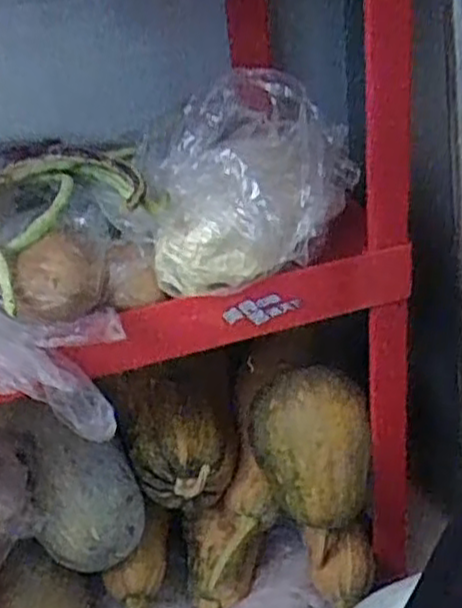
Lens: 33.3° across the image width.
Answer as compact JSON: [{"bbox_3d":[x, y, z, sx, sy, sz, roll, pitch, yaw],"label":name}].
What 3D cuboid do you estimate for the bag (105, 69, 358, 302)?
[{"bbox_3d":[0.000,-0.107,0.644,0.191,0.145,0.153,-5,30,2],"label":"bag"}]

